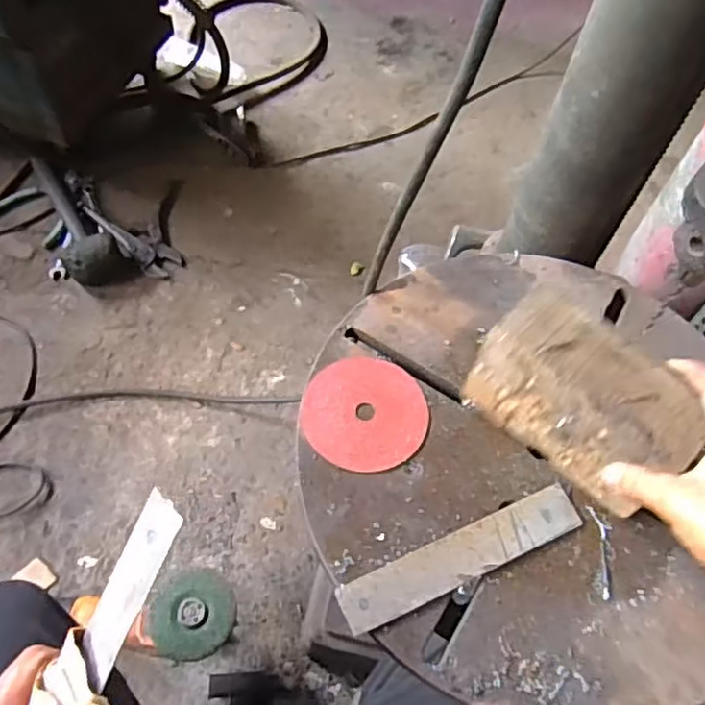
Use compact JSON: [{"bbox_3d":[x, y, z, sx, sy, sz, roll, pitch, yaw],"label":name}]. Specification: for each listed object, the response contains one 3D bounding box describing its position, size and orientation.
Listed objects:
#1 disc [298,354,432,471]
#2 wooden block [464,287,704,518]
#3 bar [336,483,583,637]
[{"bbox_3d":[0.010,0.050,0.525,0.100,0.004,0.095,2,62,-4],"label":"disc"},{"bbox_3d":[0.170,0.036,0.481,0.150,0.096,0.067,40,64,19],"label":"wooden block"},{"bbox_3d":[0.081,0.148,0.464,0.187,0.005,0.035,-20,62,-16],"label":"bar"}]

